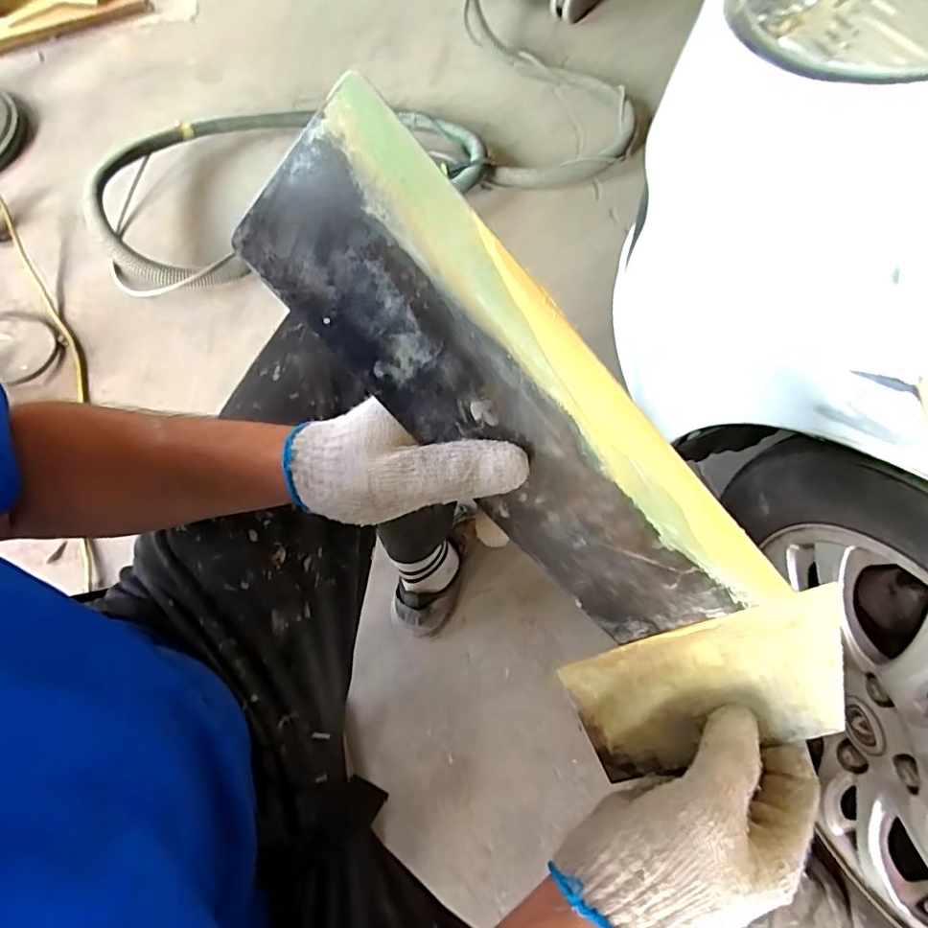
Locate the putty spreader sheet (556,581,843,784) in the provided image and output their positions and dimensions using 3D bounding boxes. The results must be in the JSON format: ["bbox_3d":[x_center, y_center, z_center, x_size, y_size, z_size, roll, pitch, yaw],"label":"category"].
[{"bbox_3d":[0.127,0.119,0.291,0.140,0.005,0.071,-25,93,19],"label":"putty spreader sheet"}]

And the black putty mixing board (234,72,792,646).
[{"bbox_3d":[0.026,-0.018,0.251,0.278,0.089,0.008,47,29,-13],"label":"black putty mixing board"}]

